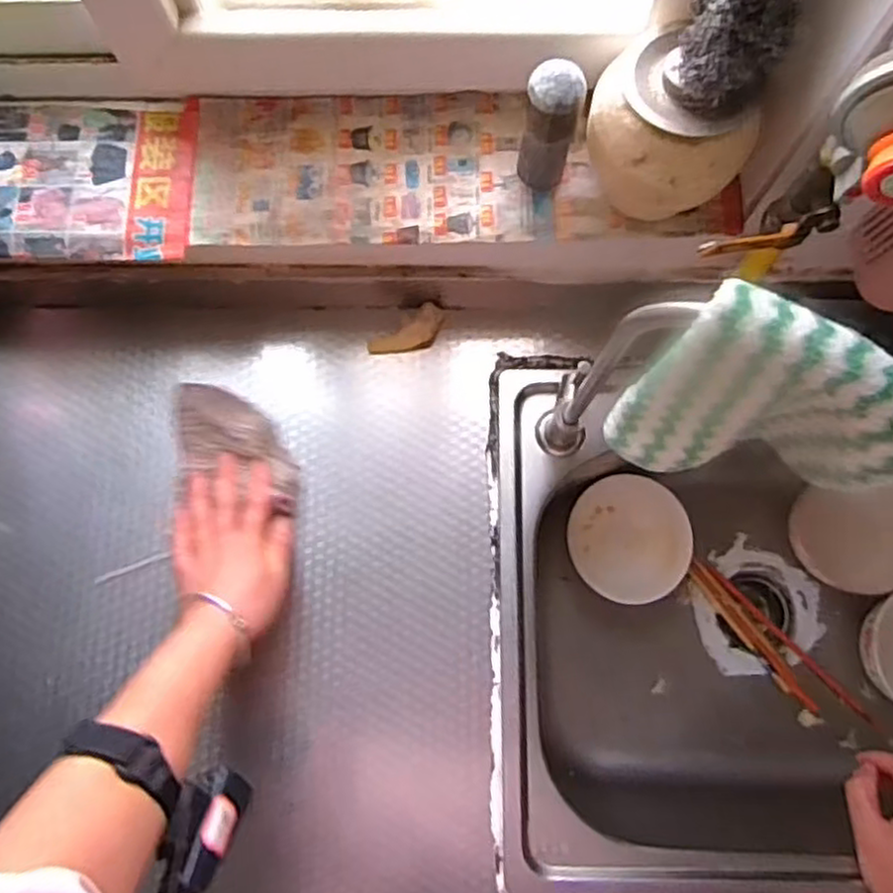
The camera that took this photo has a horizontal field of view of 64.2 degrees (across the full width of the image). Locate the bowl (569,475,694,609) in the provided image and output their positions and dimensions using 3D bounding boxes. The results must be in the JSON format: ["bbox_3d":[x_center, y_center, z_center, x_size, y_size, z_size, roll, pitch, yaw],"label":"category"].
[{"bbox_3d":[0.187,0.091,0.737,0.118,0.029,0.135,-11,61,10],"label":"bowl"}]

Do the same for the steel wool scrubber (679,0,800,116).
[{"bbox_3d":[0.162,-0.232,0.399,0.058,0.064,0.080,26,79,6],"label":"steel wool scrubber"}]

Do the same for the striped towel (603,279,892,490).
[{"bbox_3d":[0.150,-0.010,0.330,0.125,0.114,0.057,27,79,7],"label":"striped towel"}]

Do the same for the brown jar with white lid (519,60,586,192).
[{"bbox_3d":[0.070,-0.214,0.486,0.034,0.098,0.030,11,78,3],"label":"brown jar with white lid"}]

